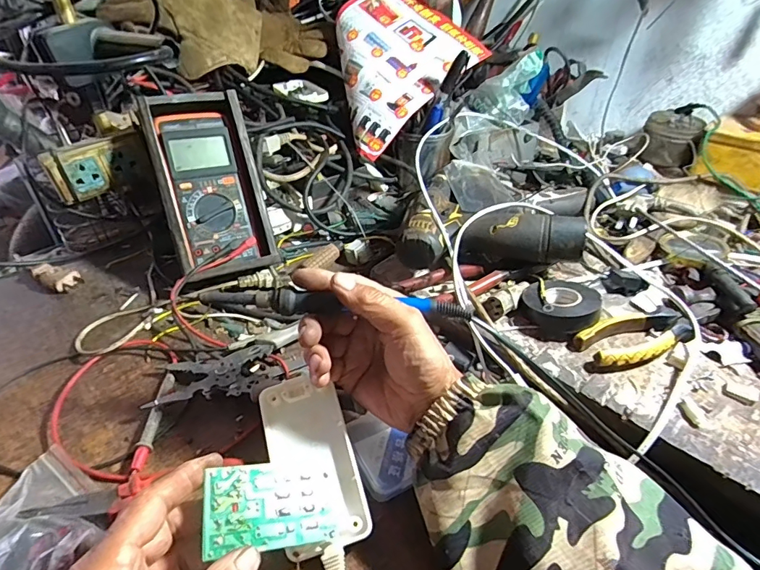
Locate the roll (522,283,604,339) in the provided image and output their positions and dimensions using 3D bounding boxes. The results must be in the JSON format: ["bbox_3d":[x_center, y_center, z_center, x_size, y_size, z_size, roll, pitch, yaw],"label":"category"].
[{"bbox_3d":[0.184,0.019,0.466,0.071,0.031,0.071,0,39,0],"label":"roll"}]

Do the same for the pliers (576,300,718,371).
[{"bbox_3d":[0.267,0.042,0.452,0.166,0.021,0.058,-17,43,-20],"label":"pliers"}]

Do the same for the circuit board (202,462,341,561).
[{"bbox_3d":[-0.067,0.141,0.294,0.083,0.004,0.049,9,54,-30],"label":"circuit board"}]

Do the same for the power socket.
[{"bbox_3d":[-0.320,-0.136,0.520,0.103,0.054,0.027,-29,47,-30],"label":"power socket"}]

